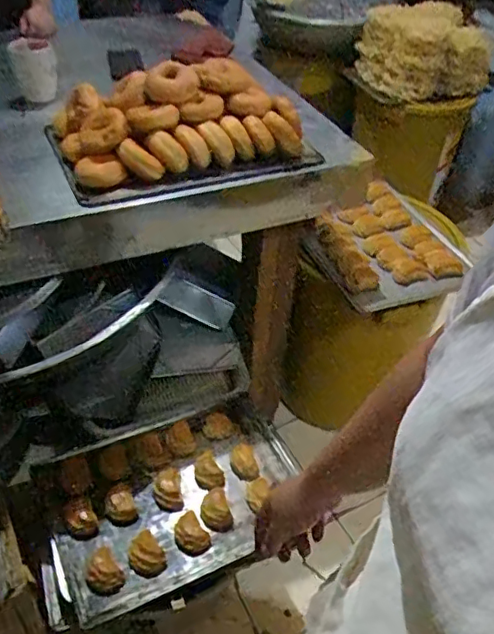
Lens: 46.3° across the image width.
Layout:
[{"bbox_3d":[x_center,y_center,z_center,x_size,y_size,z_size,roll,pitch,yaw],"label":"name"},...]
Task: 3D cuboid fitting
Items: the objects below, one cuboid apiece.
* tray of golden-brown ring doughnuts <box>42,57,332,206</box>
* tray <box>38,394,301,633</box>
[{"bbox_3d":[-0.104,-0.342,1.009,0.446,0.126,0.259,-14,46,-18],"label":"tray of golden-brown ring doughnuts"},{"bbox_3d":[-0.129,0.314,1.043,0.460,0.054,0.309,-16,47,-20],"label":"tray"}]

